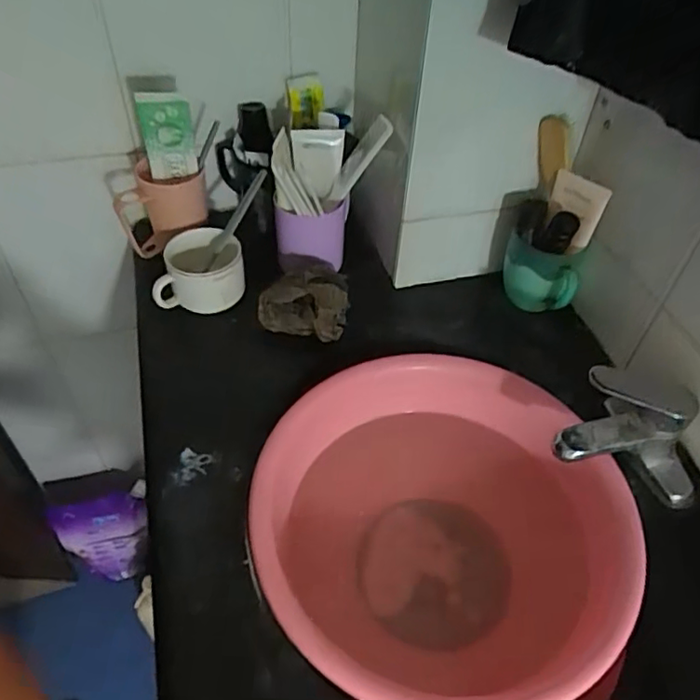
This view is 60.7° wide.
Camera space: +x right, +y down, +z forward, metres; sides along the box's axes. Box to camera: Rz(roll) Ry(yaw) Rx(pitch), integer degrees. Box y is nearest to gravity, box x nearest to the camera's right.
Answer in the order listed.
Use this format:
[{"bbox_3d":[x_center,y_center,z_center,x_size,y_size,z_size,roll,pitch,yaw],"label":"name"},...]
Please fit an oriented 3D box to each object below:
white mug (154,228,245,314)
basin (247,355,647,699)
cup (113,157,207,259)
[{"bbox_3d":[-0.176,-0.093,0.712,0.102,0.061,0.088,1,47,-2],"label":"white mug"},{"bbox_3d":[0.078,0.177,0.580,0.332,0.125,0.335,3,45,-3],"label":"basin"},{"bbox_3d":[-0.226,-0.169,0.729,0.102,0.096,0.065,2,47,-2],"label":"cup"}]

